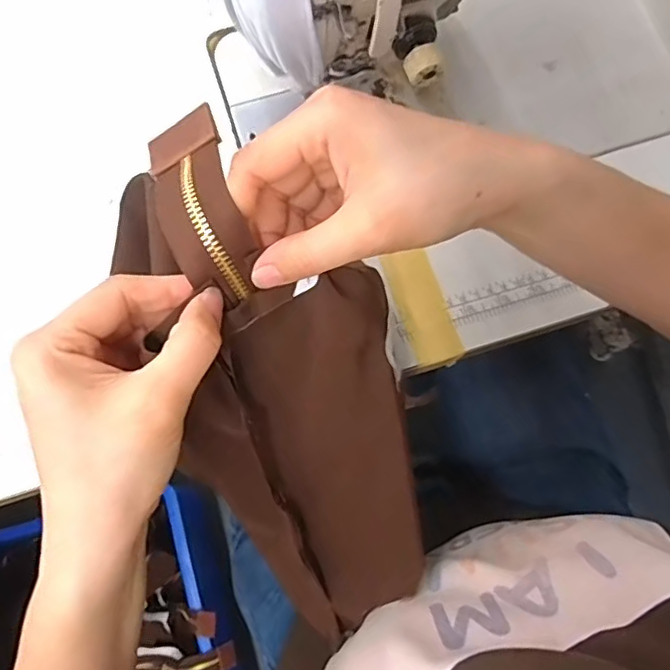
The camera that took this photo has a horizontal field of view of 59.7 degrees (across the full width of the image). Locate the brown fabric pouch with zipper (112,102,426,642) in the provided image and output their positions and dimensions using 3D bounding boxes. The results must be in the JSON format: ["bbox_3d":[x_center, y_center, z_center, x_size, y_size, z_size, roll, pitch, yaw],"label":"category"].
[{"bbox_3d":[-0.021,0.026,0.279,0.101,0.045,0.250,-23,109,-6],"label":"brown fabric pouch with zipper"}]

